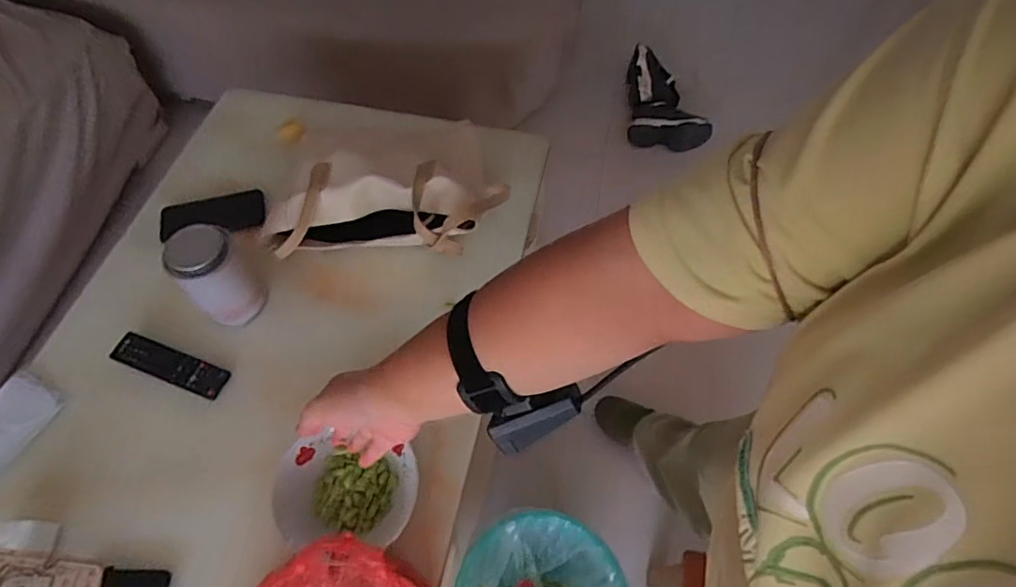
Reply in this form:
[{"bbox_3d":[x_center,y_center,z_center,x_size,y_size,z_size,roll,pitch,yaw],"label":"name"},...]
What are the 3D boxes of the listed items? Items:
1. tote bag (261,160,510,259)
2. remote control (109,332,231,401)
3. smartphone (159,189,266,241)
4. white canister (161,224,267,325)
[{"bbox_3d":[-0.182,-0.122,0.843,0.369,0.104,0.149,-8,59,-5],"label":"tote bag"},{"bbox_3d":[-0.473,0.098,0.778,0.162,0.016,0.046,18,60,10],"label":"remote control"},{"bbox_3d":[-0.484,-0.131,0.912,0.171,0.015,0.071,-10,67,-2],"label":"smartphone"},{"bbox_3d":[-0.401,-0.019,0.772,0.080,0.139,0.085,0,59,0],"label":"white canister"}]

